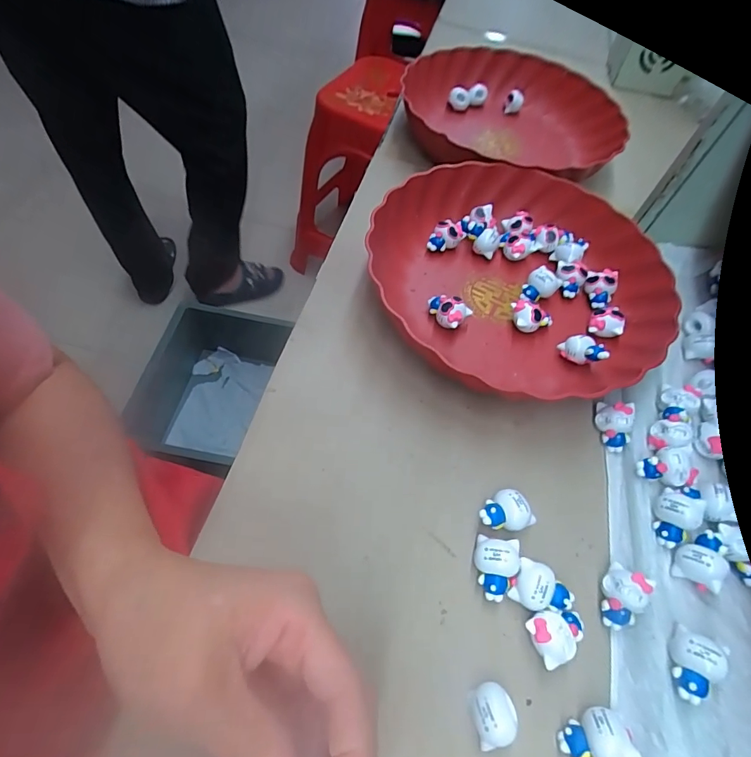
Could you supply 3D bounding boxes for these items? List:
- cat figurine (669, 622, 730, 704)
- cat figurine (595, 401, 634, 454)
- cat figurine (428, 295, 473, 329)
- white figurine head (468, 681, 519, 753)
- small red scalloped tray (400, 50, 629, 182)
[{"bbox_3d":[0.170,0.154,0.241,0.022,0.020,0.033,39,62,17],"label":"cat figurine"},{"bbox_3d":[0.174,0.034,0.326,0.022,0.022,0.031,15,58,3],"label":"cat figurine"},{"bbox_3d":[0.057,-0.053,0.367,0.035,0.025,0.022,23,59,8],"label":"cat figurine"},{"bbox_3d":[0.060,0.172,0.231,0.023,0.018,0.026,-14,61,-14],"label":"white figurine head"},{"bbox_3d":[0.153,-0.284,0.509,0.242,0.070,0.234,-13,61,-14],"label":"small red scalloped tray"}]

